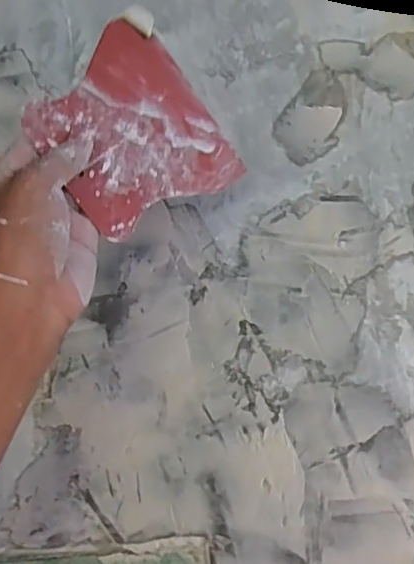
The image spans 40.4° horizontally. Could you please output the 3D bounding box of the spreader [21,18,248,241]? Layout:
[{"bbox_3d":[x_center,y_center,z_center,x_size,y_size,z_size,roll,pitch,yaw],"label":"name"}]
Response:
[{"bbox_3d":[-0.046,-0.089,0.352,0.102,0.114,0.004,-41,15,-15],"label":"spreader"}]

